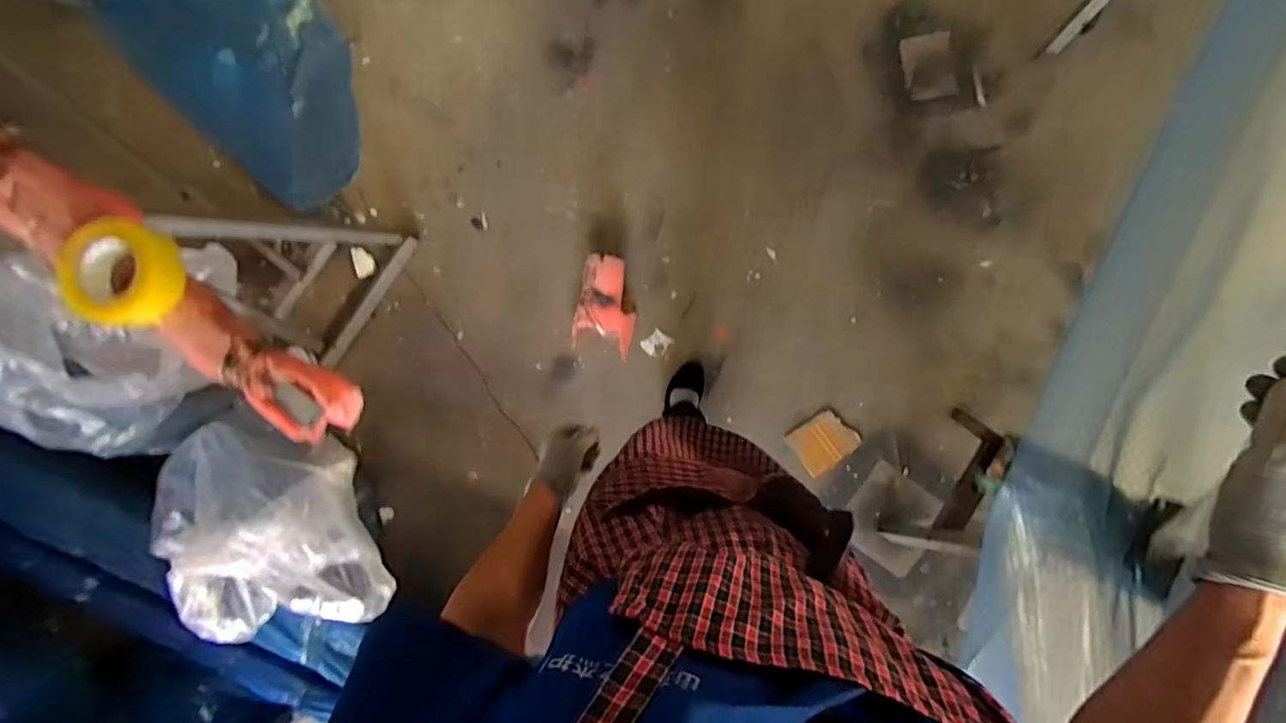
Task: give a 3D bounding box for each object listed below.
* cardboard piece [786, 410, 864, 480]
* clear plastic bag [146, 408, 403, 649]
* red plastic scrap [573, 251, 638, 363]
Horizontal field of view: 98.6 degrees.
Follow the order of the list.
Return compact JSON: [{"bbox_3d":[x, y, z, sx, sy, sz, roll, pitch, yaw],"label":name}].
[{"bbox_3d":[0.457,0.202,1.403,0.150,0.023,0.122,-38,88,1],"label":"cardboard piece"},{"bbox_3d":[-0.760,0.346,1.115,0.308,0.244,0.488,-32,88,3],"label":"clear plastic bag"},{"bbox_3d":[-0.092,-0.139,1.377,0.148,0.081,0.226,9,89,2],"label":"red plastic scrap"}]

